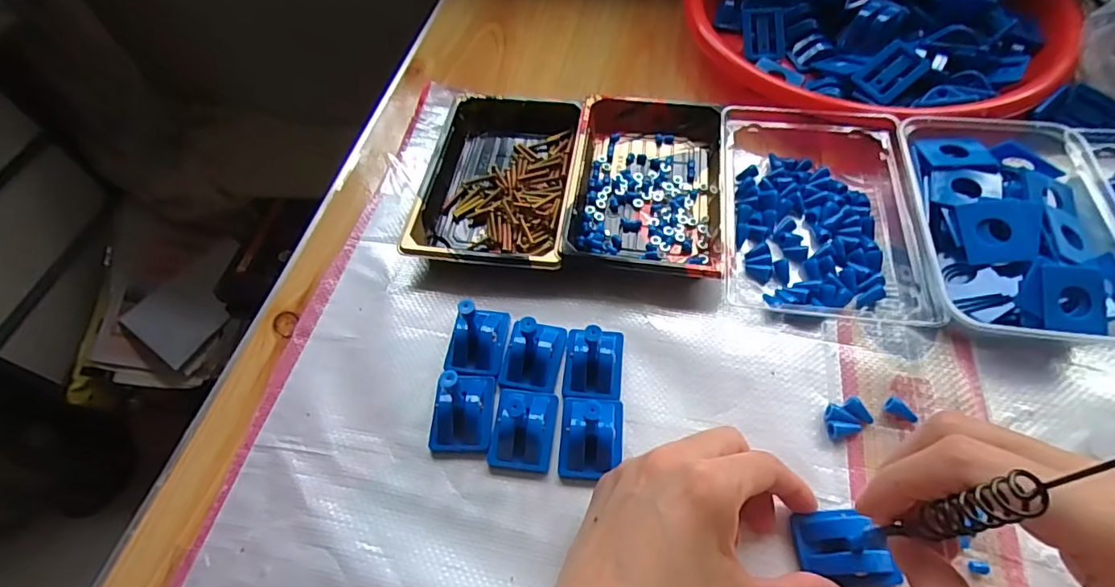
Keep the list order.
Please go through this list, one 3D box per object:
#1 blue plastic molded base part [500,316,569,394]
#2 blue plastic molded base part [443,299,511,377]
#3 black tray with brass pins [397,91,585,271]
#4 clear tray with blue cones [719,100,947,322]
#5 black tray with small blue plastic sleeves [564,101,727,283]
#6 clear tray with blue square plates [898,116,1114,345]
[{"bbox_3d":[-0.015,0.028,0.311,0.033,0.042,0.043,13,59,13],"label":"blue plastic molded base part"},{"bbox_3d":[-0.050,0.021,0.320,0.035,0.043,0.046,6,58,9],"label":"blue plastic molded base part"},{"bbox_3d":[-0.041,-0.086,0.398,0.106,0.022,0.163,4,57,8],"label":"black tray with brass pins"},{"bbox_3d":[0.172,-0.065,0.361,0.113,0.033,0.173,4,57,7],"label":"clear tray with blue cones"},{"bbox_3d":[0.065,-0.084,0.385,0.104,0.027,0.169,4,57,8],"label":"black tray with small blue plastic sleeves"},{"bbox_3d":[0.279,-0.042,0.335,0.115,0.034,0.163,6,58,9],"label":"clear tray with blue square plates"}]

